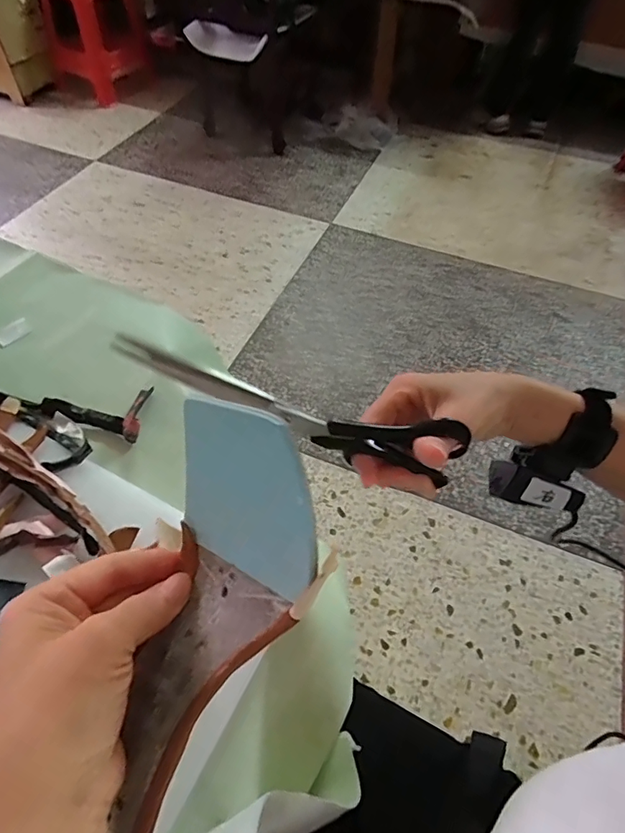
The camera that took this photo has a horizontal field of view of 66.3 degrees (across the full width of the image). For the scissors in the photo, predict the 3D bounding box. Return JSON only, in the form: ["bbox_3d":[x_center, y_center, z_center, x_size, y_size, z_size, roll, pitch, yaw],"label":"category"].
[{"bbox_3d":[-0.009,-0.004,0.281,0.207,0.049,0.012,18,56,-15],"label":"scissors"}]

